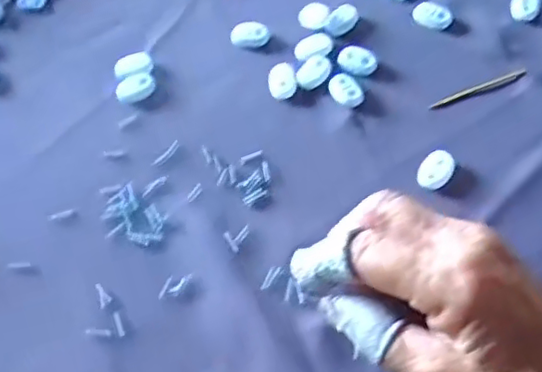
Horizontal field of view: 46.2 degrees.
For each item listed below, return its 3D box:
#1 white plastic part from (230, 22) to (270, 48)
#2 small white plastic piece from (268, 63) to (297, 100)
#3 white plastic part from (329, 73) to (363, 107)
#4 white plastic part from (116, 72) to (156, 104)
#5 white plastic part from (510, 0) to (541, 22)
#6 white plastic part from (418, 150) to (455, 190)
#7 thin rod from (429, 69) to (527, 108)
[{"bbox_3d":[-0.013,-0.092,0.386,0.023,0.007,0.015,-5,61,0],"label":"white plastic part"},{"bbox_3d":[0.006,-0.061,0.367,0.016,0.006,0.021,-9,61,-2],"label":"small white plastic piece"},{"bbox_3d":[0.042,-0.055,0.361,0.016,0.006,0.022,-21,62,-8],"label":"white plastic part"},{"bbox_3d":[-0.079,-0.058,0.372,0.022,0.004,0.017,-20,62,-8],"label":"white plastic part"},{"bbox_3d":[0.155,-0.111,0.387,0.017,0.009,0.020,22,65,14],"label":"white plastic part"},{"bbox_3d":[0.088,-0.010,0.335,0.017,0.004,0.025,21,65,14],"label":"white plastic part"},{"bbox_3d":[0.118,-0.056,0.361,0.060,0.004,0.005,-19,62,-7],"label":"thin rod"}]

